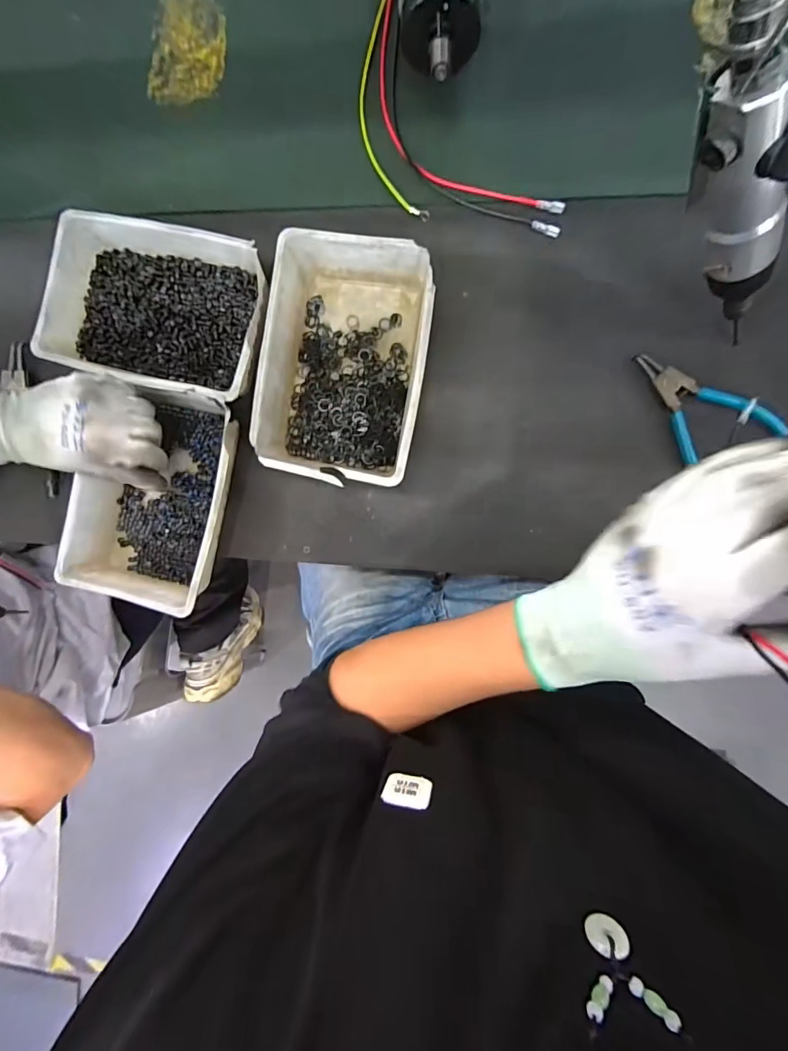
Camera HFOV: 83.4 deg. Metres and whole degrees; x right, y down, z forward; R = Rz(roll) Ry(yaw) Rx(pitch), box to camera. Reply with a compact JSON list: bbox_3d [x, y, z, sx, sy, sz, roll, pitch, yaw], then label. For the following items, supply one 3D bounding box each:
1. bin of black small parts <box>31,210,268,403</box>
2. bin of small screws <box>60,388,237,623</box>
[{"bbox_3d":[-0.219,-0.202,0.424,0.207,0.052,0.140,14,91,9],"label":"bin of black small parts"},{"bbox_3d":[-0.229,-0.028,0.430,0.144,0.051,0.197,13,91,9],"label":"bin of small screws"}]

